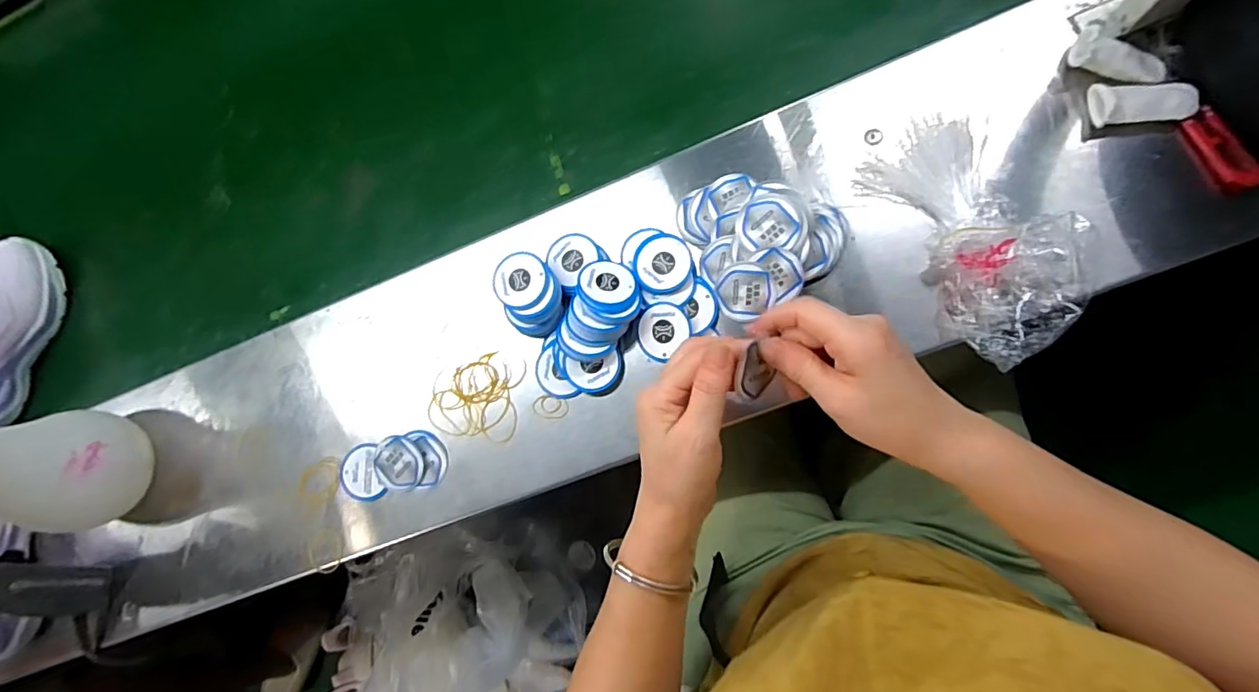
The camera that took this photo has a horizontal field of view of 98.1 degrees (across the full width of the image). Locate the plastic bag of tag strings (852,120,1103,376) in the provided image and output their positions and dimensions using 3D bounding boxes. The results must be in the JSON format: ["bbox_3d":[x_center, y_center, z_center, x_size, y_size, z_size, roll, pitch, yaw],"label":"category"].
[{"bbox_3d":[0.268,-0.088,0.416,0.113,0.026,0.199,-21,70,6],"label":"plastic bag of tag strings"}]

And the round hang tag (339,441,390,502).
[{"bbox_3d":[-0.247,0.118,0.502,0.042,0.004,0.050,-21,80,7],"label":"round hang tag"}]

